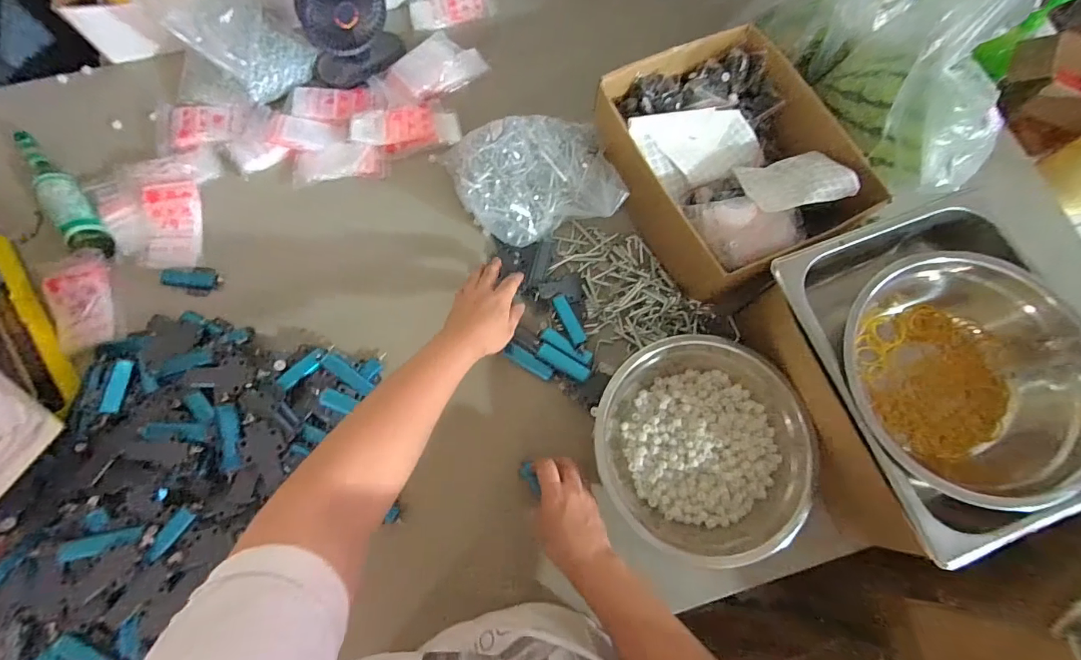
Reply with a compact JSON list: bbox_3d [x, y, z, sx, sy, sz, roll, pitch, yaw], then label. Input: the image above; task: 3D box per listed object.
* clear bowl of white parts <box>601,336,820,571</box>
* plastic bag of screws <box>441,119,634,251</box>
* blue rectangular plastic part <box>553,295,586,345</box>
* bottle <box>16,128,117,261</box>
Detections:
[{"bbox_3d":[0.189,0.131,0.550,0.238,0.066,0.249,0,73,-1],"label":"clear bowl of white parts"},{"bbox_3d":[-0.015,-0.208,0.631,0.216,0.095,0.185,-10,74,-4],"label":"plastic bag of screws"},{"bbox_3d":[0.039,-0.014,0.612,0.019,0.017,0.074,-22,75,-7],"label":"blue rectangular plastic part"},{"bbox_3d":[-0.682,-0.206,0.635,0.043,0.045,0.255,-39,78,-11],"label":"bottle"}]

